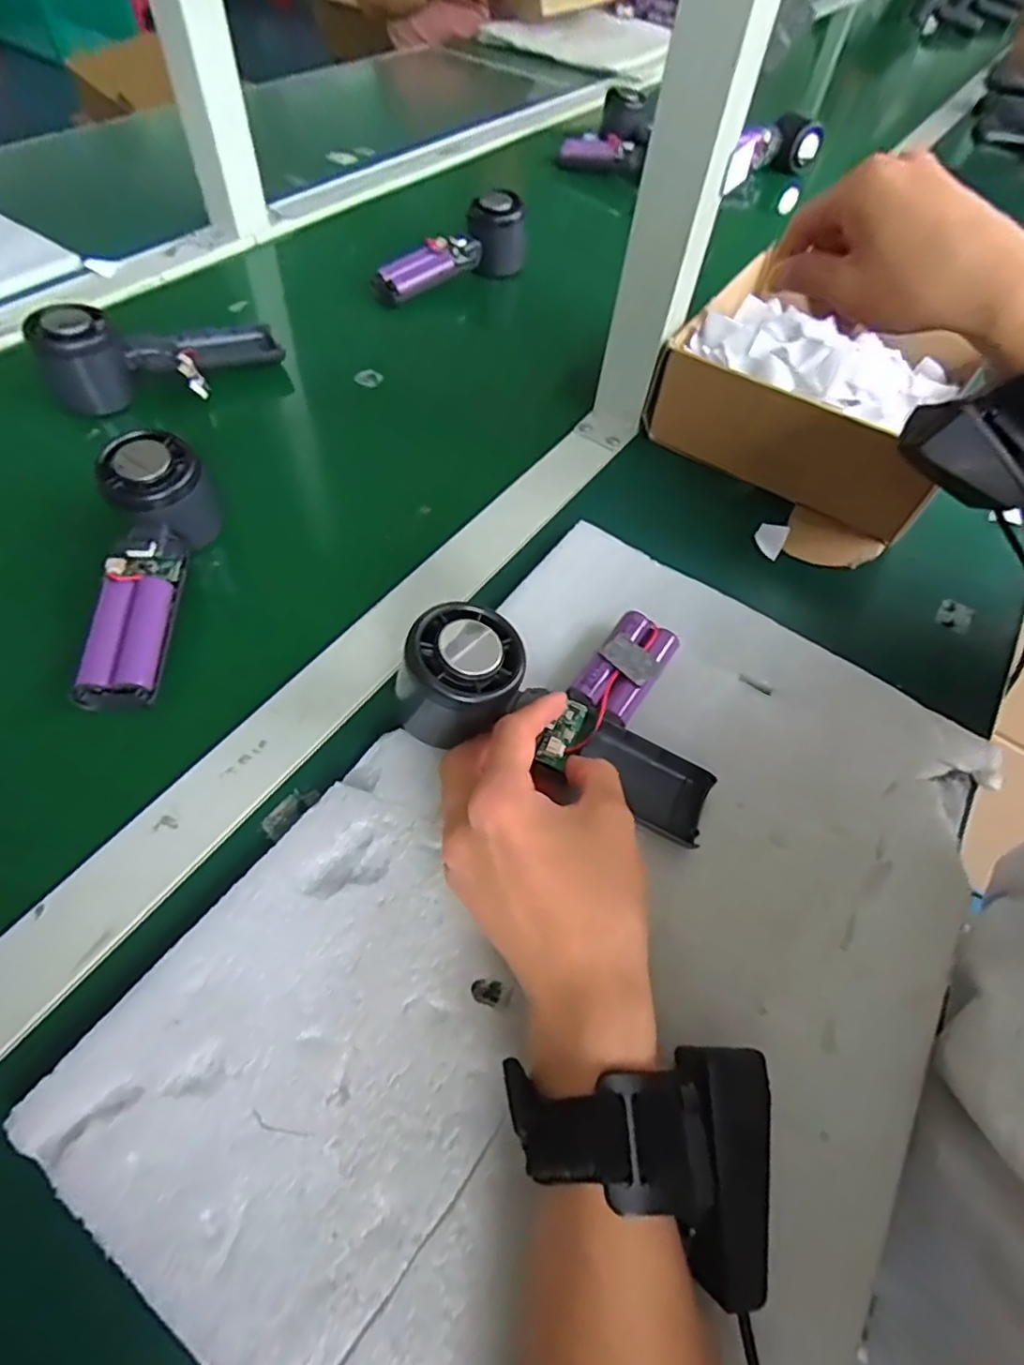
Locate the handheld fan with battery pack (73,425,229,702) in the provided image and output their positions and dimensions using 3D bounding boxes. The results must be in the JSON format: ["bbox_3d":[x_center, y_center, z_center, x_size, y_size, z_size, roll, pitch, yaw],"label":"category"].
[{"bbox_3d":[-0.207,-0.063,0.356,0.050,0.051,0.161,2,71,-4],"label":"handheld fan with battery pack"}]

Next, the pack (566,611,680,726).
[{"bbox_3d":[0.062,-0.006,0.342,0.034,0.020,0.069,31,60,15],"label":"pack"}]

